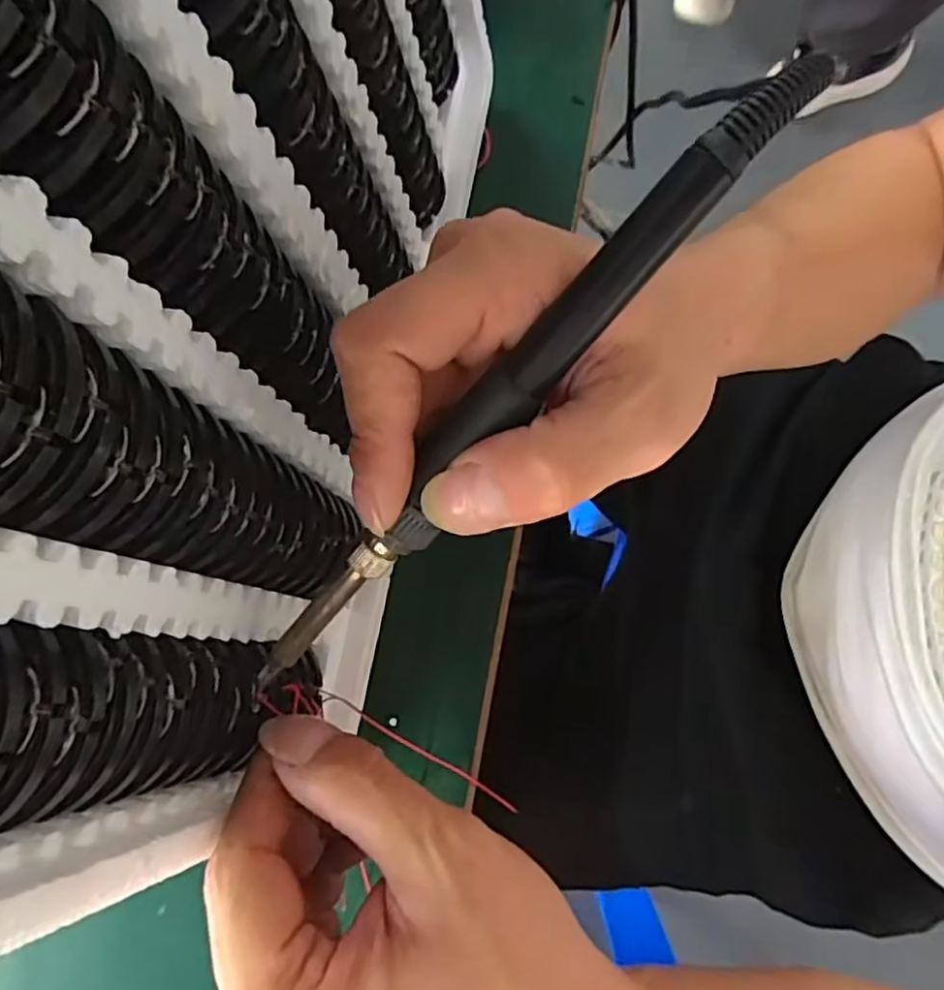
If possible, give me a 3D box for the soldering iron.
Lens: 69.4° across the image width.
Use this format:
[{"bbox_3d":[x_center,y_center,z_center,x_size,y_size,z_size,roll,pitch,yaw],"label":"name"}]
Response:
[{"bbox_3d":[0.005,-0.018,0.170,0.014,0.019,0.203,45,109,7],"label":"soldering iron"}]

